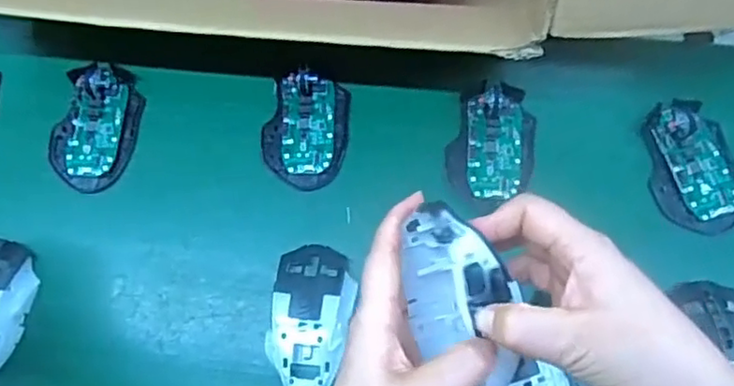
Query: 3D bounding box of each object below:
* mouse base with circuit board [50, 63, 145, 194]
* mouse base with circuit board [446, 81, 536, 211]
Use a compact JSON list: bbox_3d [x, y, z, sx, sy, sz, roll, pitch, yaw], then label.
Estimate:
[{"bbox_3d":[-0.243,-0.061,0.564,0.071,0.017,0.114,15,72,6],"label":"mouse base with circuit board"},{"bbox_3d":[0.109,-0.042,0.548,0.072,0.017,0.110,6,72,3],"label":"mouse base with circuit board"}]

